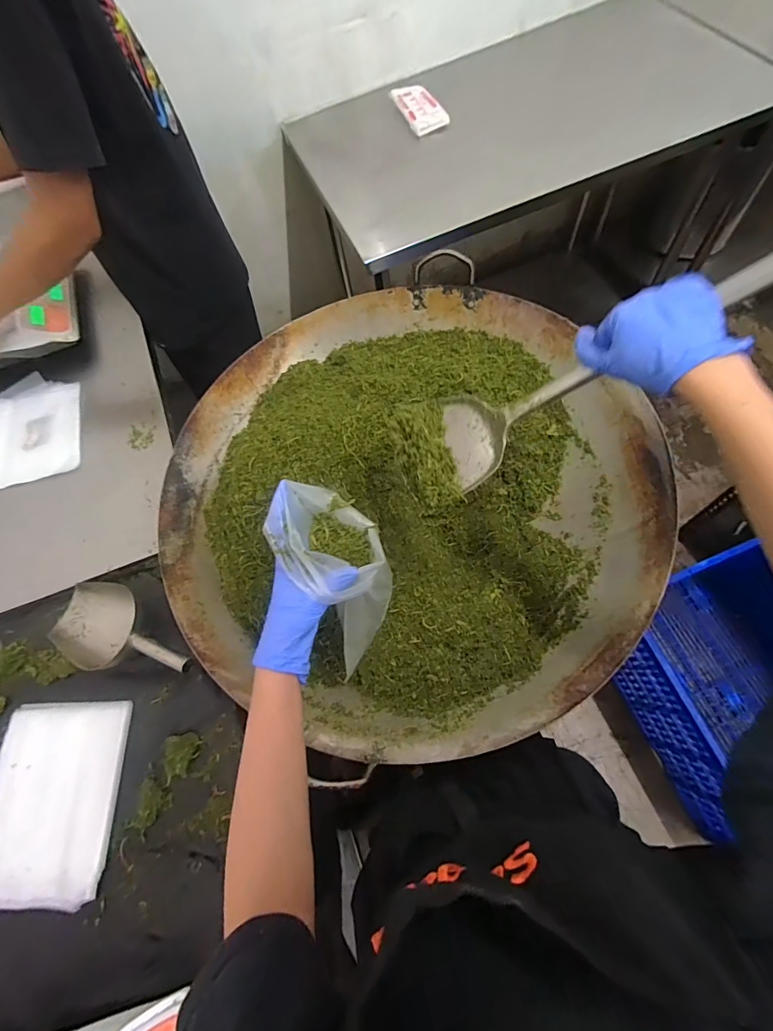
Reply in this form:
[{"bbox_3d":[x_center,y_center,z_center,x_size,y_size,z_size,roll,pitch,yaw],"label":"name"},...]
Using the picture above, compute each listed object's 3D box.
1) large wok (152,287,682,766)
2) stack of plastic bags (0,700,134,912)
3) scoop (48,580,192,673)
[{"bbox_3d":[0.012,-0.042,0.719,0.741,0.190,0.773,-2,68,5],"label":"large wok"},{"bbox_3d":[-0.477,0.395,0.592,0.198,0.020,0.242,-1,68,2],"label":"stack of plastic bags"},{"bbox_3d":[-0.401,0.185,0.649,0.292,0.053,0.124,13,68,29],"label":"scoop"}]

